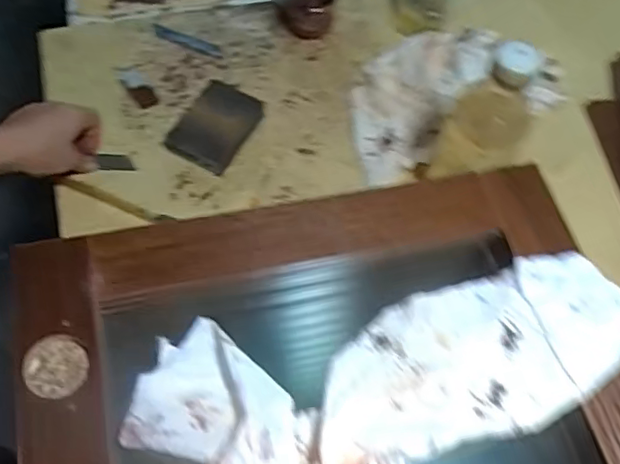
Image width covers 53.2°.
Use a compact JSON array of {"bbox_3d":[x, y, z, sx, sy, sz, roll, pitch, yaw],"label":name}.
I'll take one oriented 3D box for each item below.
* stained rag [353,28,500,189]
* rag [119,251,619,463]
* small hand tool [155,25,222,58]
[{"bbox_3d":[0.112,-0.160,0.706,0.125,0.060,0.225,28,64,10],"label":"stained rag"},{"bbox_3d":[0.060,0.112,0.309,0.274,0.047,0.190,-10,63,-9],"label":"rag"},{"bbox_3d":[-0.149,-0.232,0.753,0.093,0.006,0.018,24,63,9],"label":"small hand tool"}]

